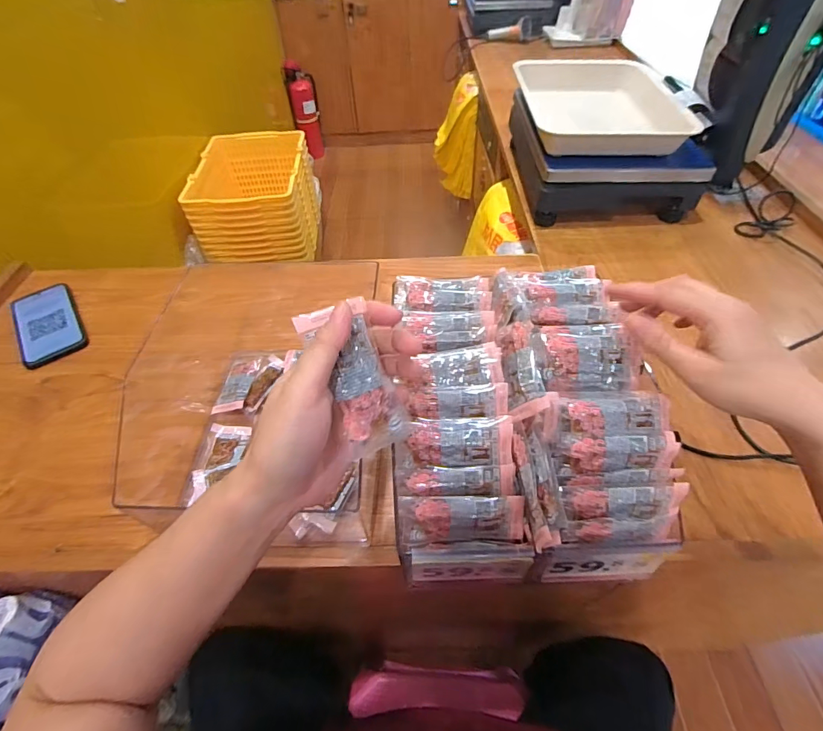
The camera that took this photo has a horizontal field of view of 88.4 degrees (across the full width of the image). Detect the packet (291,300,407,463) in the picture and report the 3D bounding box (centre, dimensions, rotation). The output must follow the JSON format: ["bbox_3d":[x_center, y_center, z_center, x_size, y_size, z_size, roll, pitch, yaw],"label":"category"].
[{"bbox_3d":[-0.034,0.007,0.250,0.040,0.010,0.087,-20,92,-13],"label":"packet"}]

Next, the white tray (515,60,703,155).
[{"bbox_3d":[0.325,-0.464,0.749,0.260,0.053,0.308,-5,51,-1],"label":"white tray"}]

